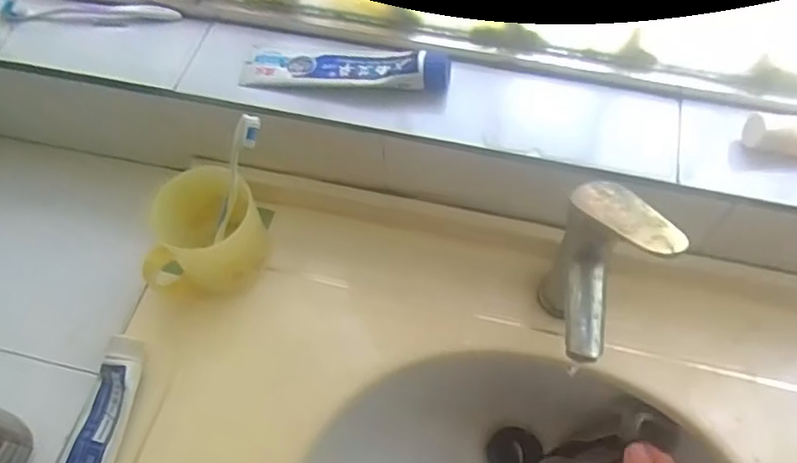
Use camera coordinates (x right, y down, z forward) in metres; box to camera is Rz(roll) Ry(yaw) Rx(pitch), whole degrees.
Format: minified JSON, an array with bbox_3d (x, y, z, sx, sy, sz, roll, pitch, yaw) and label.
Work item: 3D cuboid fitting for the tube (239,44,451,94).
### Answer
[{"bbox_3d":[-0.048,-0.152,0.556,0.190,0.035,0.051,6,59,5],"label":"tube"}]

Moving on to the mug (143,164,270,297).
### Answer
[{"bbox_3d":[-0.181,0.012,0.572,0.081,0.103,0.113,38,67,21],"label":"mug"}]

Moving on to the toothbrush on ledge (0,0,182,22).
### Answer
[{"bbox_3d":[-0.312,-0.228,0.620,0.180,0.012,0.024,1,59,2],"label":"toothbrush on ledge"}]

